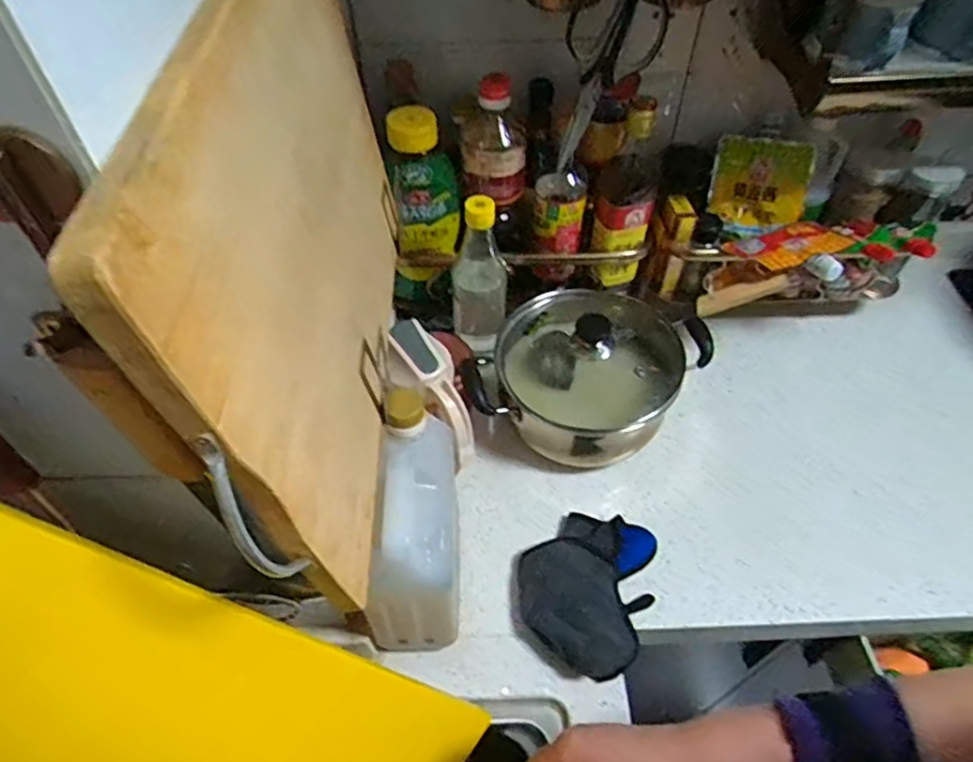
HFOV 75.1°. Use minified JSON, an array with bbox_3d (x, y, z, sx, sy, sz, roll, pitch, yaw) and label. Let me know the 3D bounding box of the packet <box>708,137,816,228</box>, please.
[{"bbox_3d":[0.344,-0.247,0.791,0.113,0.103,0.022,5,37,12],"label":"packet"}]

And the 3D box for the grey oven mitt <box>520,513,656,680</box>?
[{"bbox_3d":[0.104,0.205,0.653,0.128,0.027,0.162,21,54,17],"label":"grey oven mitt"}]

